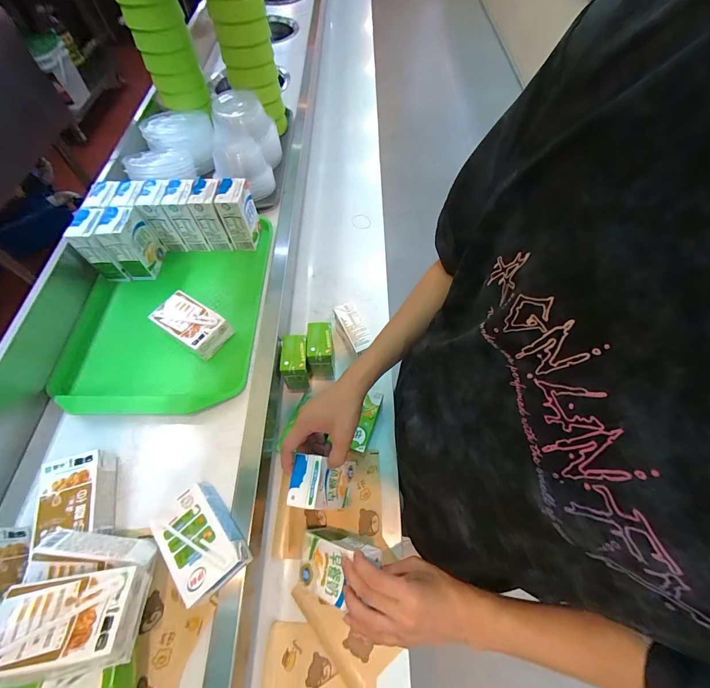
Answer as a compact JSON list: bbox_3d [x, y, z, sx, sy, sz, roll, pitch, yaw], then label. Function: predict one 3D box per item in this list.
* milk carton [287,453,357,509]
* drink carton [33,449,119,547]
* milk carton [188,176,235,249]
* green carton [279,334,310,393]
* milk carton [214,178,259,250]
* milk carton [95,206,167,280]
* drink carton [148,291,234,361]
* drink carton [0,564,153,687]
[{"bbox_3d":[-0.040,0.190,0.446,0.045,0.101,0.061,-17,59,23],"label":"milk carton"},{"bbox_3d":[-0.342,0.188,0.402,0.068,0.037,0.094,-17,63,-8],"label":"drink carton"},{"bbox_3d":[-0.252,-0.227,0.582,0.044,0.112,0.051,-2,62,0],"label":"milk carton"},{"bbox_3d":[-0.101,0.035,0.564,0.043,0.082,0.069,-5,62,-2],"label":"green carton"},{"bbox_3d":[-0.206,-0.231,0.585,0.045,0.103,0.063,-1,62,0],"label":"milk carton"},{"bbox_3d":[-0.380,-0.173,0.559,0.049,0.104,0.068,-4,62,-1],"label":"milk carton"},{"bbox_3d":[-0.256,-0.031,0.516,0.115,0.035,0.065,31,66,16],"label":"drink carton"},{"bbox_3d":[-0.253,0.250,0.292,0.109,0.042,0.073,-7,42,-10],"label":"drink carton"}]

